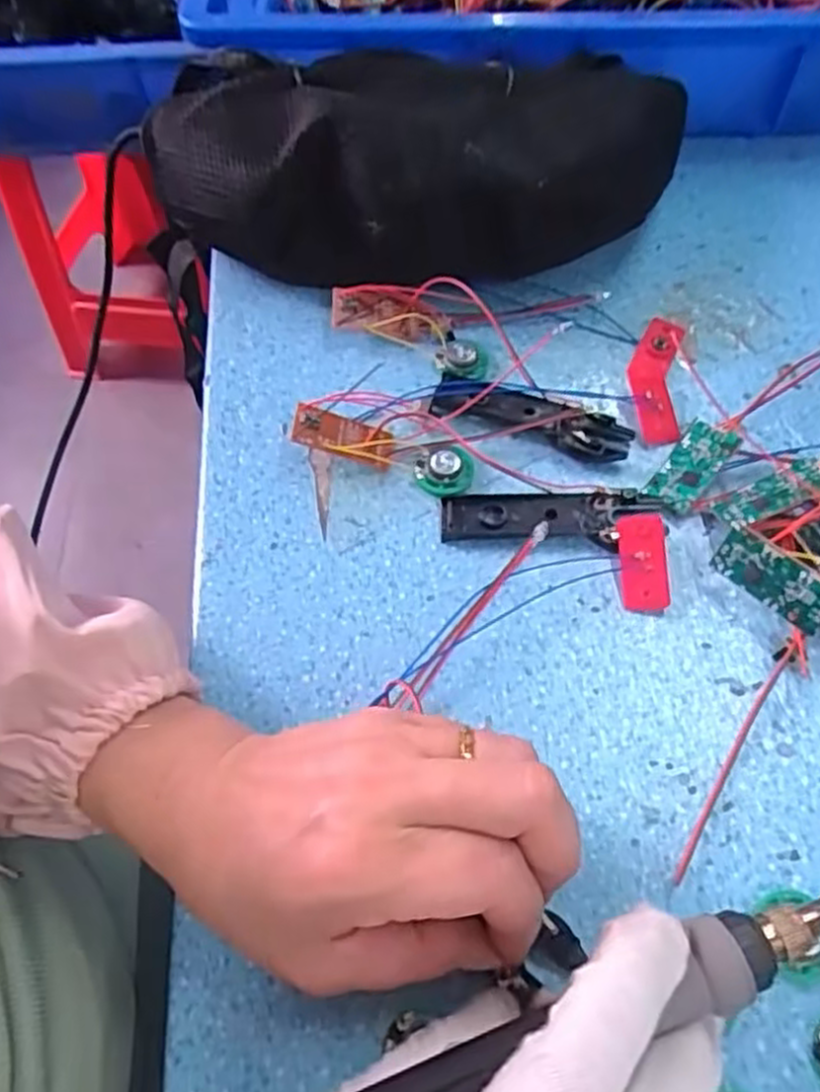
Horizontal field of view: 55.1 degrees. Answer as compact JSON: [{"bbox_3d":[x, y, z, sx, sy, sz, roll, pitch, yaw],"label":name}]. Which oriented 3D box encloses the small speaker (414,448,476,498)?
[{"bbox_3d":[0.016,-0.033,0.346,0.025,0.006,0.022,-13,58,-6],"label":"small speaker"}]

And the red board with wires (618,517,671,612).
[{"bbox_3d":[0.094,0.006,0.318,0.018,0.004,0.040,-7,70,19],"label":"red board with wires"}]

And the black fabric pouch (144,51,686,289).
[{"bbox_3d":[0.007,-0.189,0.404,0.275,0.077,0.118,-5,58,-1],"label":"black fabric pouch"}]

